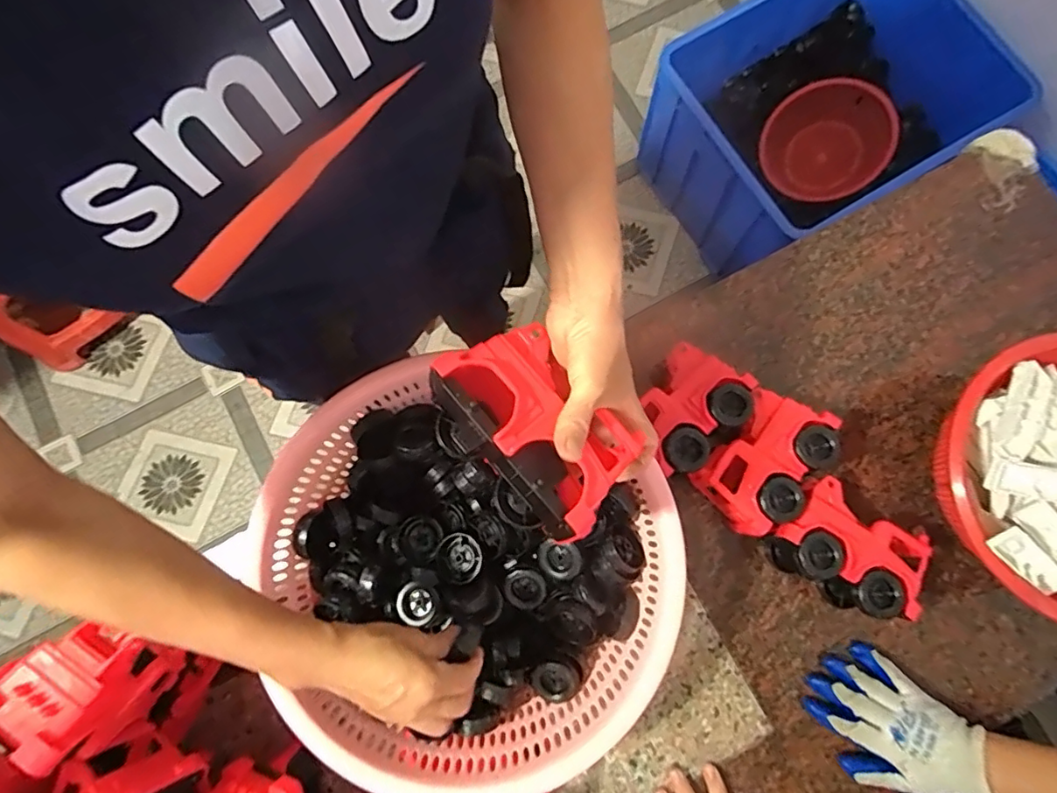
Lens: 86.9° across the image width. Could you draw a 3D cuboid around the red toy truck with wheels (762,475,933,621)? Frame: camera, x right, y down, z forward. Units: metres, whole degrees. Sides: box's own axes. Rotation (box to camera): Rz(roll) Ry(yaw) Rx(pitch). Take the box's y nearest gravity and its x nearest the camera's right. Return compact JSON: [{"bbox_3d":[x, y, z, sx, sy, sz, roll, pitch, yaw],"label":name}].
[{"bbox_3d":[0.339,0.166,0.607,0.152,0.085,0.106,37,79,7],"label":"red toy truck with wheels"}]

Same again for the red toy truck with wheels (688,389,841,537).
[{"bbox_3d":[0.255,0.072,0.619,0.097,0.083,0.142,39,80,8],"label":"red toy truck with wheels"}]

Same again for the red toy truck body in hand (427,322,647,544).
[{"bbox_3d":[0.009,0.022,0.407,0.094,0.077,0.148,-37,80,-8],"label":"red toy truck body in hand"}]

